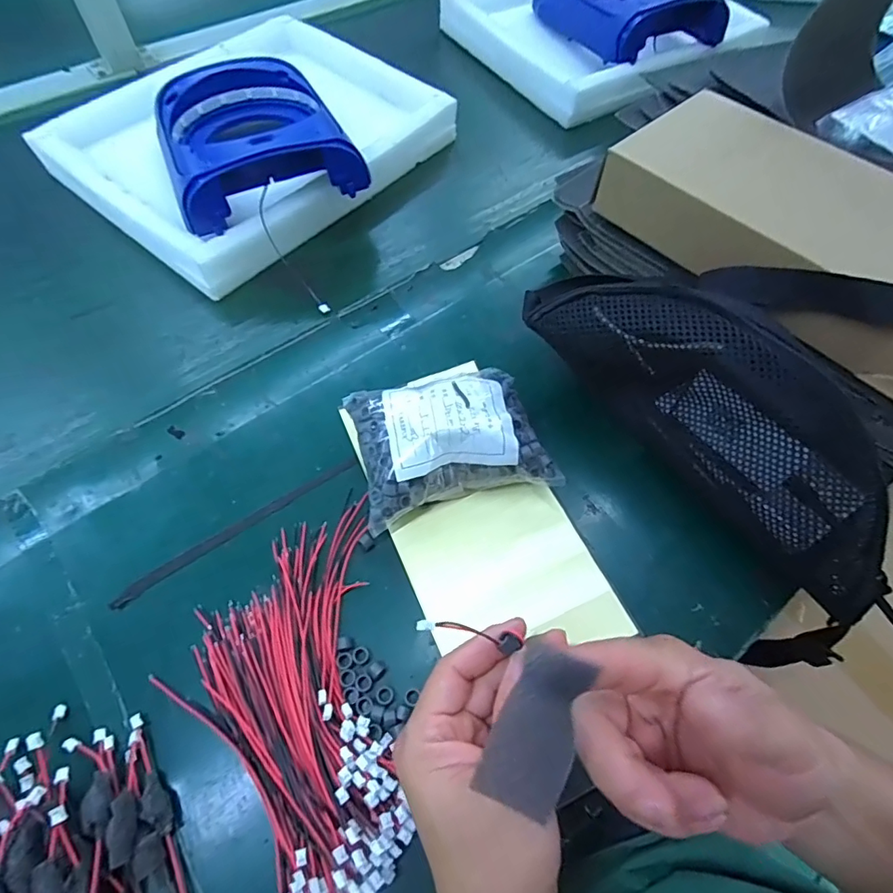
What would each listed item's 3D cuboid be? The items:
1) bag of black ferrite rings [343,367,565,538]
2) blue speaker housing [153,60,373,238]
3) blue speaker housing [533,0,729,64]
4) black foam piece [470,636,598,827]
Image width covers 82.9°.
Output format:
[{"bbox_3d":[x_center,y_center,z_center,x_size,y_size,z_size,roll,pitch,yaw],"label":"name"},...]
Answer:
[{"bbox_3d":[0.001,-0.004,0.364,0.128,0.056,0.094,-14,64,-11],"label":"bag of black ferrite rings"},{"bbox_3d":[-0.184,-0.299,0.485,0.162,0.049,0.174,-20,65,-14],"label":"blue speaker housing"},{"bbox_3d":[0.233,-0.572,0.666,0.153,0.079,0.224,-23,66,-15],"label":"blue speaker housing"},{"bbox_3d":[0.032,0.100,0.177,0.026,0.006,0.054,17,89,7],"label":"black foam piece"}]

